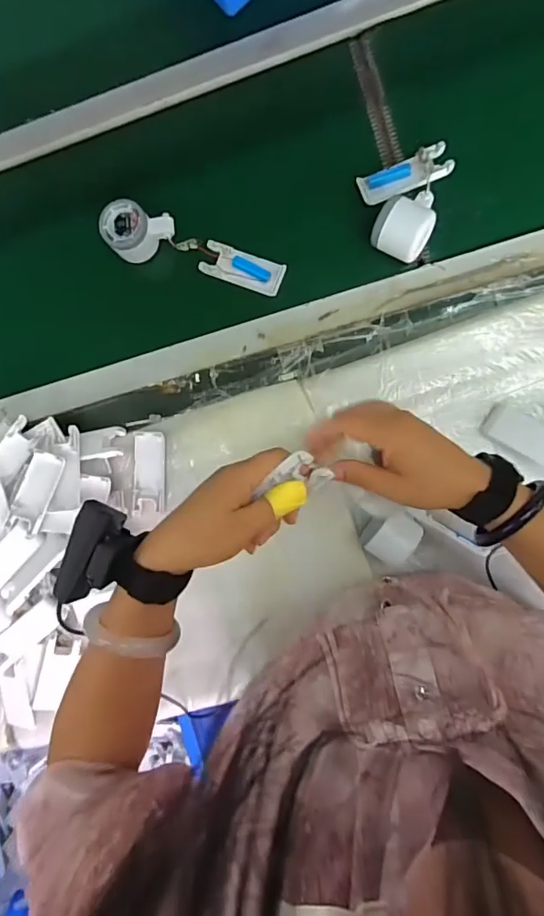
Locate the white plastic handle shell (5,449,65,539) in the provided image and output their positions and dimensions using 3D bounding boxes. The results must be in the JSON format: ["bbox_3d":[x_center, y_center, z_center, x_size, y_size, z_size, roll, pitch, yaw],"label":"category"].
[{"bbox_3d":[-0.286,0.042,0.587,0.042,0.011,0.099,12,76,8],"label":"white plastic handle shell"}]

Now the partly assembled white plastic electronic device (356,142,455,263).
[{"bbox_3d":[0.160,-0.294,0.559,0.101,0.049,0.129,-10,88,8],"label":"partly assembled white plastic electronic device"}]

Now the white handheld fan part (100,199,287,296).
[{"bbox_3d":[-0.097,-0.255,0.594,0.222,0.050,0.055,18,92,8],"label":"white handheld fan part"}]

